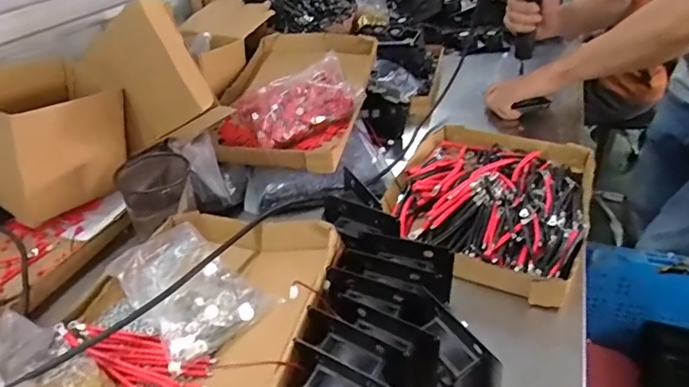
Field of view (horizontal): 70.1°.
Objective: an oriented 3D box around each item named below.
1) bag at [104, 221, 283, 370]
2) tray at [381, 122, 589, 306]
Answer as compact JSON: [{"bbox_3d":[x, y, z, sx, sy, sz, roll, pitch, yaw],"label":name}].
[{"bbox_3d":[-0.164,0.093,0.512,0.111,0.038,0.166,-27,43,-31],"label":"bag"},{"bbox_3d":[0.192,-0.004,0.672,0.258,0.053,0.332,16,39,23],"label":"tray"}]

